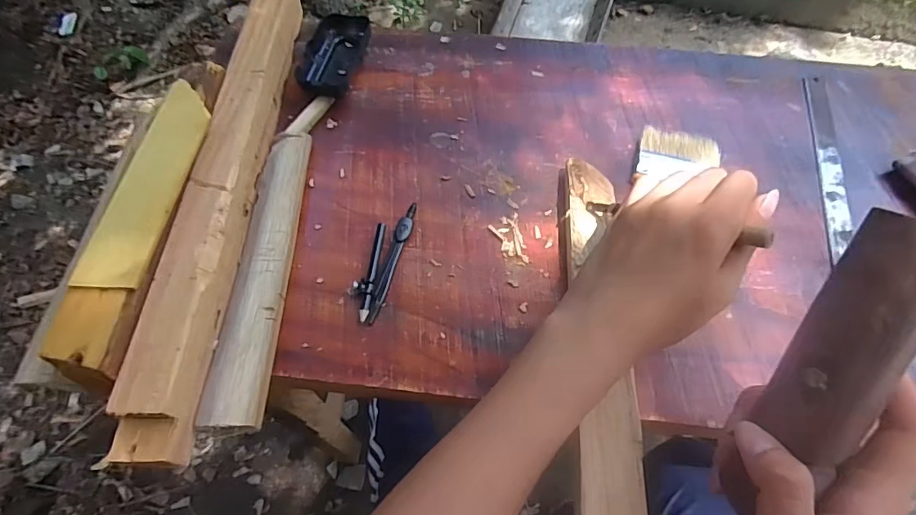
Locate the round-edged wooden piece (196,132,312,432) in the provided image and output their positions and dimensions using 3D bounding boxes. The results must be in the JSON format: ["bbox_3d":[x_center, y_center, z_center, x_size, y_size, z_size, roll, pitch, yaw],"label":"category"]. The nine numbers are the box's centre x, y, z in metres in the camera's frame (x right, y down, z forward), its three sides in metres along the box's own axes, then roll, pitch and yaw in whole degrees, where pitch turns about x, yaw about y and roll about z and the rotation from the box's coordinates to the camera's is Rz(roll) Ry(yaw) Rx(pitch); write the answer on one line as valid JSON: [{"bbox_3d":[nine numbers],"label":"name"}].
[{"bbox_3d":[-0.146,0.000,0.366,0.038,0.022,0.247,-1,58,1],"label":"round-edged wooden piece"}]

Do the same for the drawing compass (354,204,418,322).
[{"bbox_3d":[-0.058,0.000,0.380,0.023,0.013,0.106,13,59,9],"label":"drawing compass"}]

